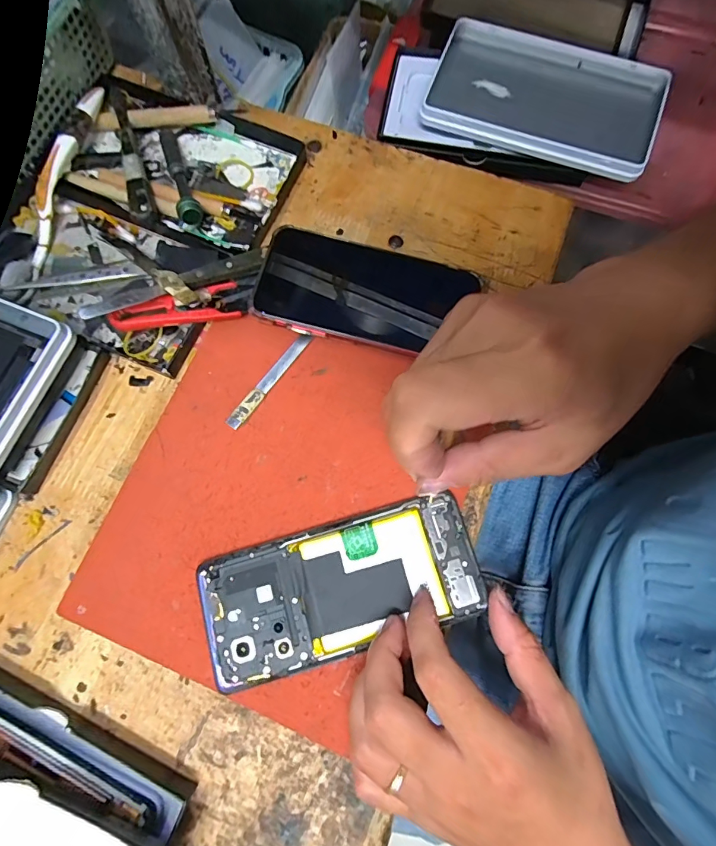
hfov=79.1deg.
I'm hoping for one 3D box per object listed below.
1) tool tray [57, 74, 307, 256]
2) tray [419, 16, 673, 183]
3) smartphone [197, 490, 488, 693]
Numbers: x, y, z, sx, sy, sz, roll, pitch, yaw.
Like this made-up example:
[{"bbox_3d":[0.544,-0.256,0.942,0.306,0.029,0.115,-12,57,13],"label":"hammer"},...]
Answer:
[{"bbox_3d":[-0.132,-0.191,0.321,0.160,0.023,0.111,22,77,4],"label":"tool tray"},{"bbox_3d":[0.154,-0.269,0.359,0.186,0.020,0.104,19,76,3],"label":"tray"},{"bbox_3d":[-0.009,0.095,0.254,0.159,0.005,0.071,-17,77,-4],"label":"smartphone"}]

